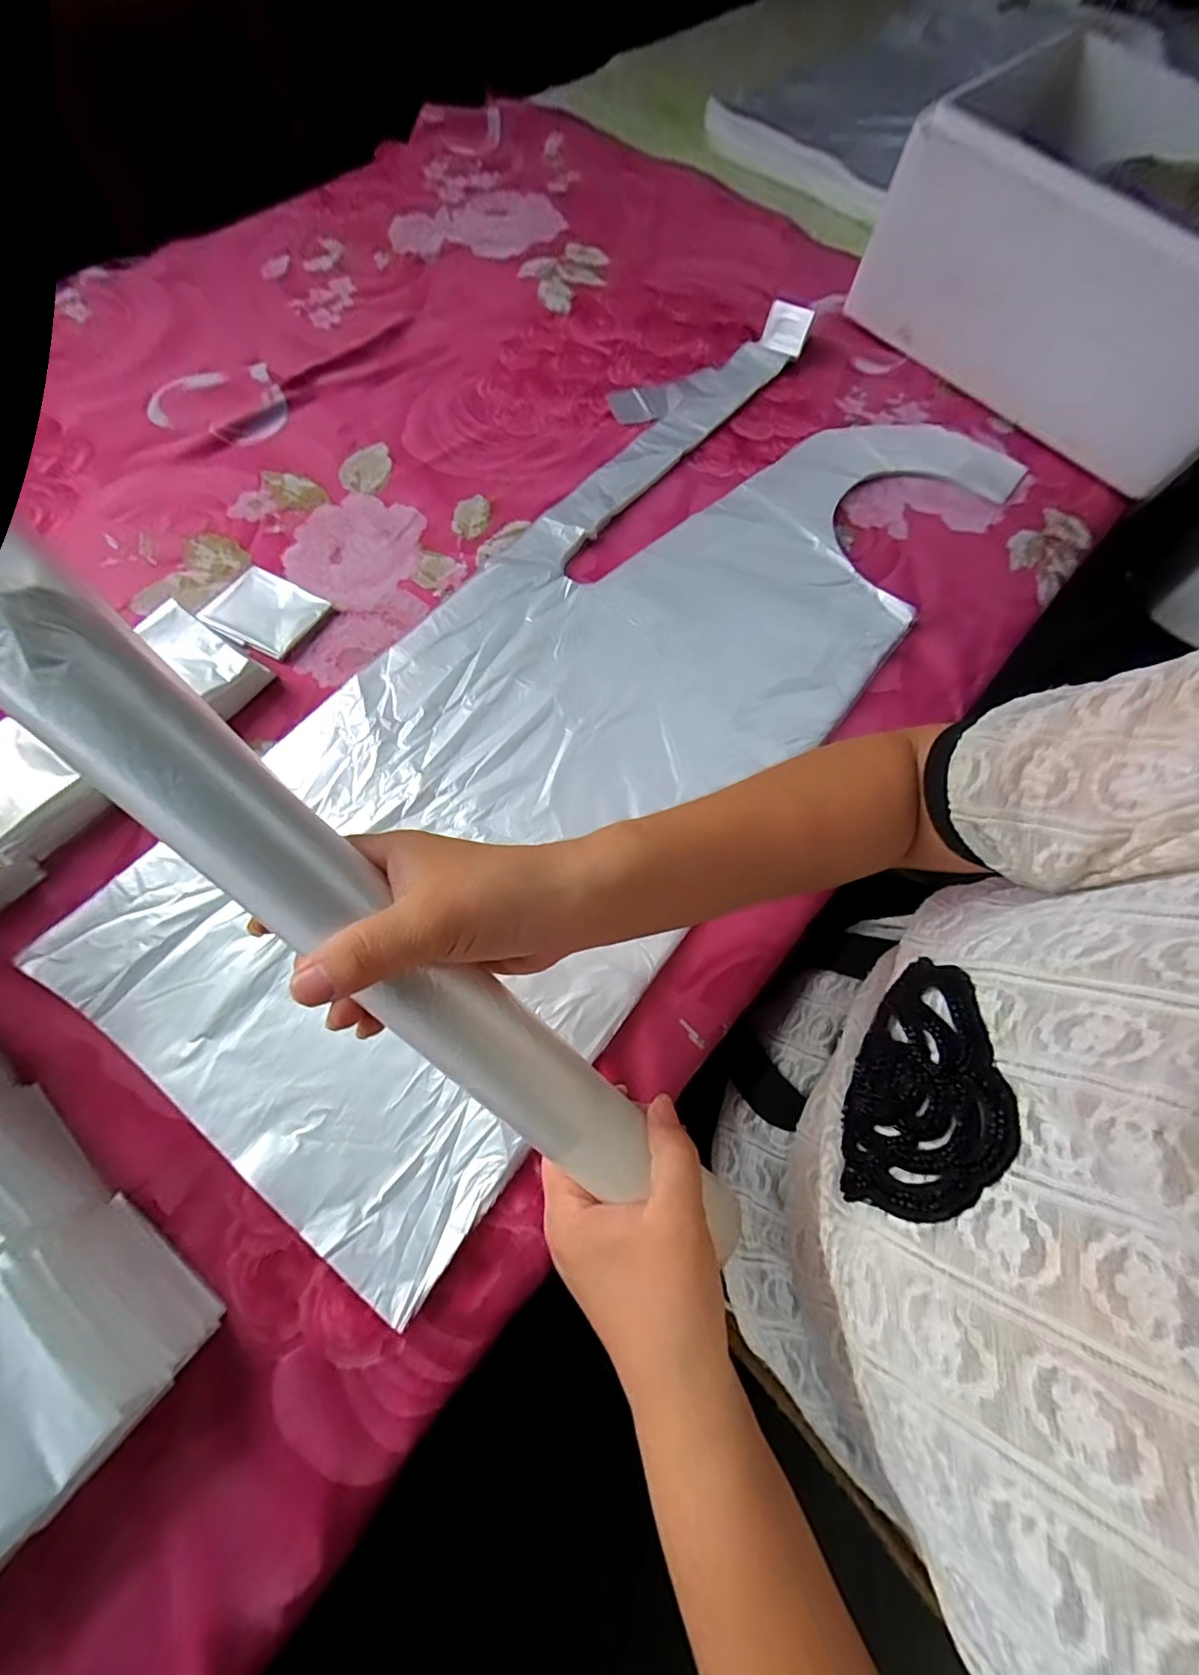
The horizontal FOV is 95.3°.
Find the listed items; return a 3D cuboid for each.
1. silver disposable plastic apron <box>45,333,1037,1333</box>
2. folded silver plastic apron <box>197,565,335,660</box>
[{"bbox_3d":[0.010,-0.122,0.423,0.312,0.029,0.819,37,75,9],"label":"silver disposable plastic apron"},{"bbox_3d":[-0.270,-0.182,0.441,0.087,0.009,0.065,26,74,6],"label":"folded silver plastic apron"}]

